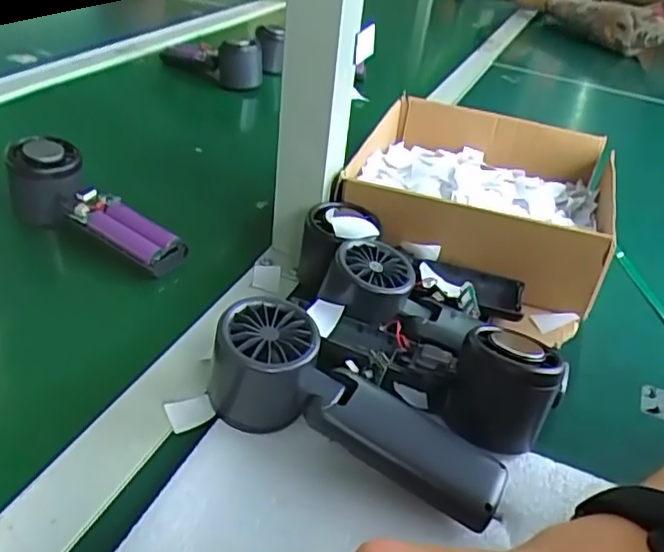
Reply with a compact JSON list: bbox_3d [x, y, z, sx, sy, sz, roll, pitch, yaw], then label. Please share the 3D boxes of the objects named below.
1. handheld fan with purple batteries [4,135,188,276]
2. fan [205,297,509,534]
[{"bbox_3d":[-0.184,-0.054,0.497,0.151,0.064,0.049,21,37,19],"label":"handheld fan with purple batteries"},{"bbox_3d":[0.011,0.074,0.336,0.160,0.049,0.048,28,38,7],"label":"fan"}]

